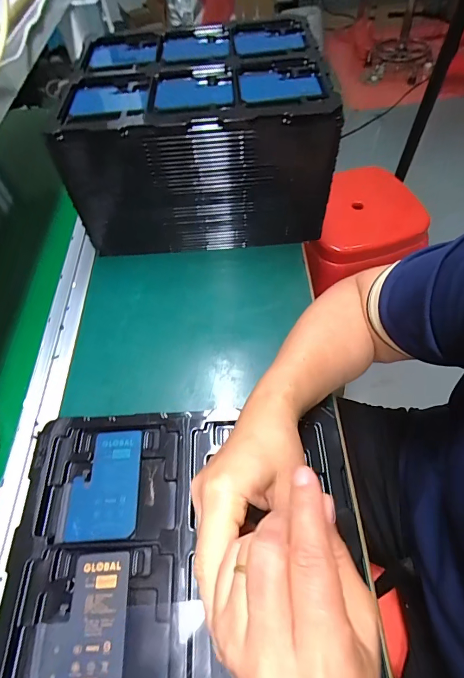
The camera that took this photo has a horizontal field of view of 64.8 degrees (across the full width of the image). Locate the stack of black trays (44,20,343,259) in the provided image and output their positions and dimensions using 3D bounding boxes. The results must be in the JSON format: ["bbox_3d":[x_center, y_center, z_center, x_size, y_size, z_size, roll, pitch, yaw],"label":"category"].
[{"bbox_3d":[-0.044,-0.284,0.524,0.316,0.176,0.267,-4,57,3],"label":"stack of black trays"}]

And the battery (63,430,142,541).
[{"bbox_3d":[-0.113,0.128,0.327,0.058,0.004,0.089,-3,58,-1],"label":"battery"}]

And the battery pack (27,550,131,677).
[{"bbox_3d":[-0.113,0.213,0.275,0.065,0.004,0.089,-2,58,-1],"label":"battery pack"}]

